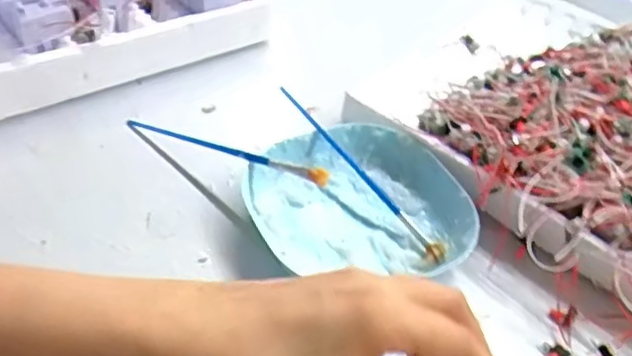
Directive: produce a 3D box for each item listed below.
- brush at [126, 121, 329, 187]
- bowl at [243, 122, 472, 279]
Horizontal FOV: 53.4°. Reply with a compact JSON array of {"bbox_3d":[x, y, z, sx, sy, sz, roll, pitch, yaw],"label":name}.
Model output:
[{"bbox_3d":[-0.062,-0.018,0.410,0.159,0.013,0.012,16,46,30],"label":"brush"},{"bbox_3d":[0.027,0.006,0.397,0.136,0.033,0.113,4,43,-6],"label":"bowl"}]

